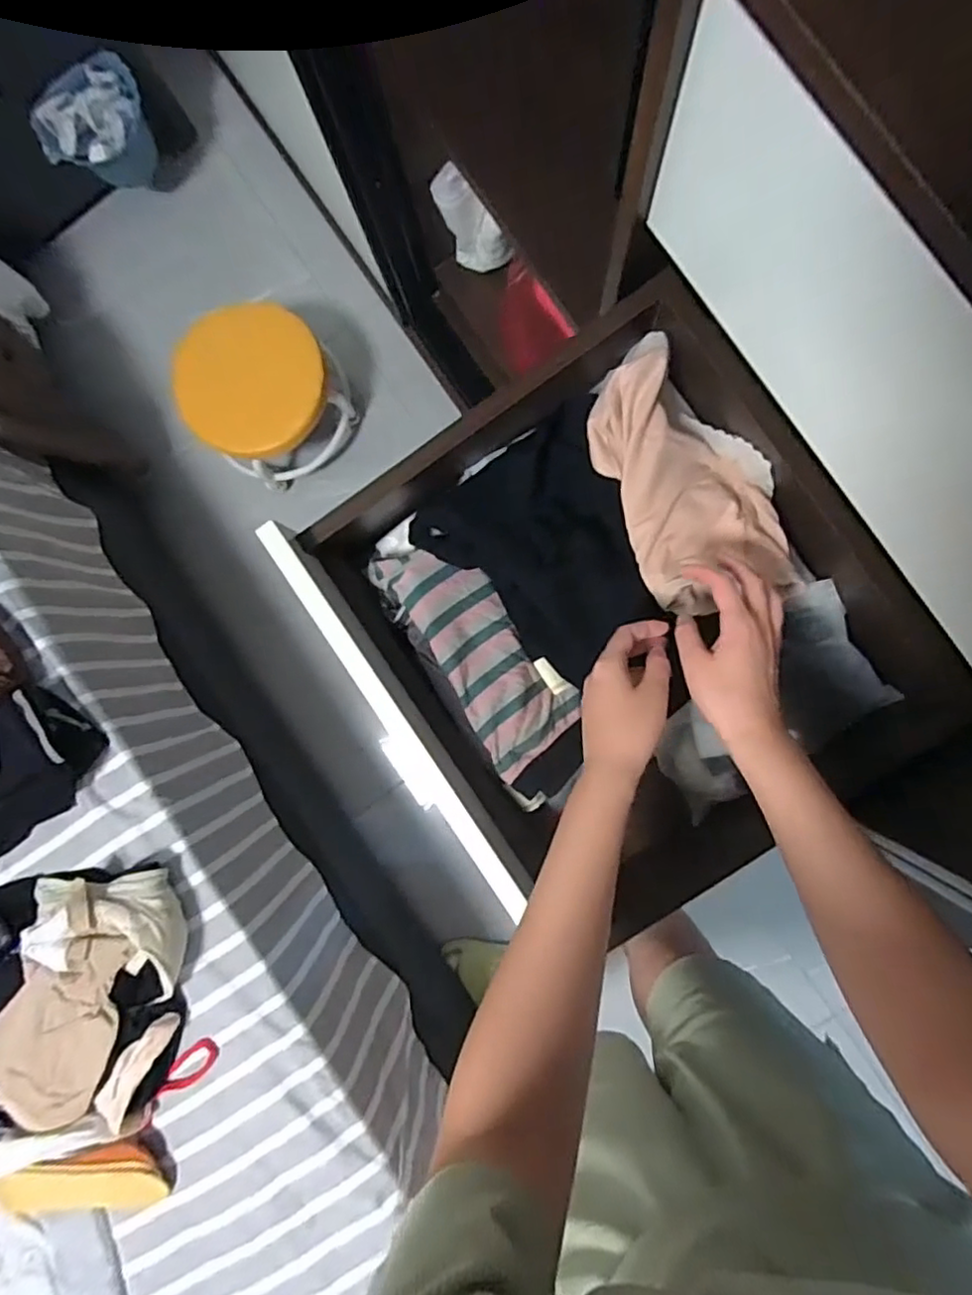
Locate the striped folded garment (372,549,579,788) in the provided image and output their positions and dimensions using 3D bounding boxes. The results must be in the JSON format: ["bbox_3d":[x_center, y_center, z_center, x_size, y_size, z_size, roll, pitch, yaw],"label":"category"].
[{"bbox_3d":[-0.007,-0.002,0.559,0.097,0.031,0.221,-33,87,4],"label":"striped folded garment"}]

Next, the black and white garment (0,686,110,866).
[{"bbox_3d":[-0.570,0.152,0.723,0.198,0.083,0.128,-41,86,3],"label":"black and white garment"}]

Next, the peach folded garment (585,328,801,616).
[{"bbox_3d":[0.175,-0.146,0.549,0.127,0.056,0.229,-21,87,4],"label":"peach folded garment"}]

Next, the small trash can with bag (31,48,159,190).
[{"bbox_3d":[-0.661,-0.887,1.083,0.196,0.158,0.131,-35,87,4],"label":"small trash can with bag"}]

